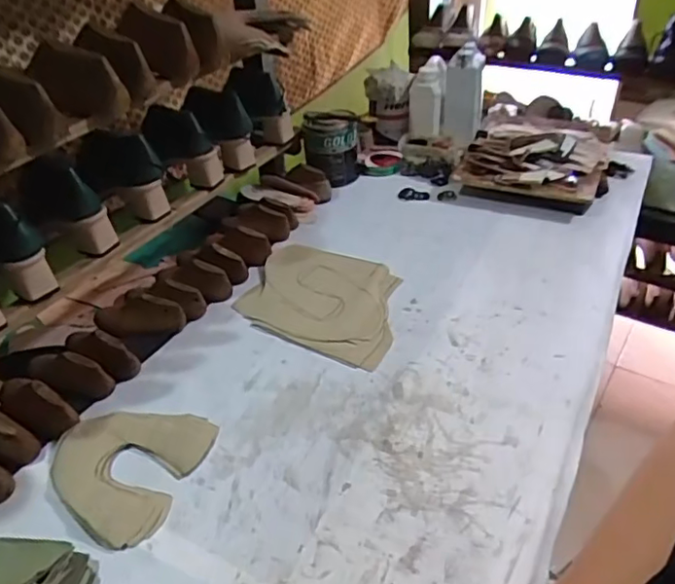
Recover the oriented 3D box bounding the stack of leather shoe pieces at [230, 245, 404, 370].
[{"bbox_3d":[-0.019,0.003,0.923,0.258,0.015,0.231,14,41,22],"label":"stack of leather shoe pieces"}]

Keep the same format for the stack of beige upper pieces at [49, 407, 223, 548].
[{"bbox_3d":[-0.254,0.198,0.688,0.167,0.018,0.172,11,40,18],"label":"stack of beige upper pieces"}]

